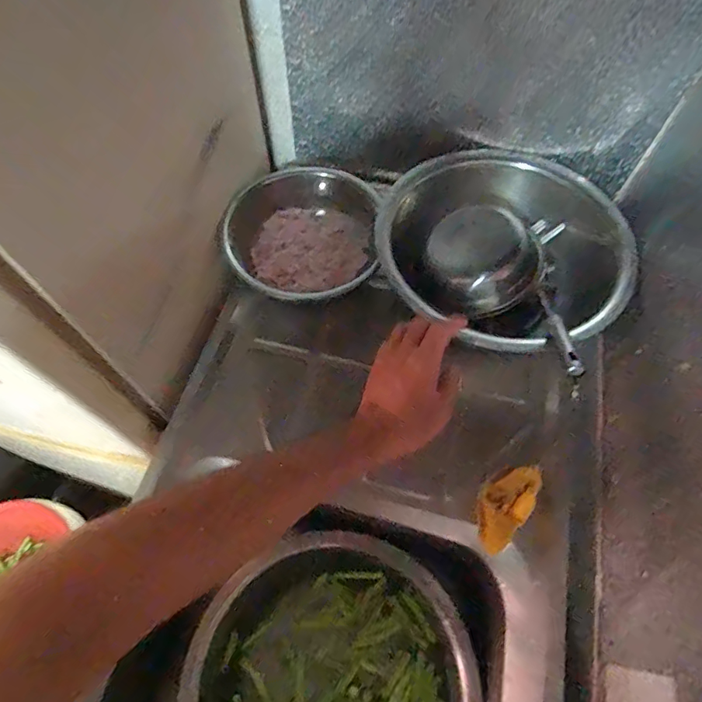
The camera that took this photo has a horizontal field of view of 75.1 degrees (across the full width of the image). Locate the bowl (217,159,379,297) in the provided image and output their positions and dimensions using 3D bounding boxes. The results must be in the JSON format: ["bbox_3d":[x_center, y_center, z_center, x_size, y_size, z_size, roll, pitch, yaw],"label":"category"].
[{"bbox_3d":[-0.074,-0.188,0.662,0.208,0.078,0.225,0,62,0],"label":"bowl"}]

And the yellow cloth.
[{"bbox_3d":[0.176,0.176,0.523,0.059,0.043,0.096,38,68,18],"label":"yellow cloth"}]

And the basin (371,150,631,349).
[{"bbox_3d":[0.232,-0.140,0.647,0.319,0.109,0.310,0,62,0],"label":"basin"}]

